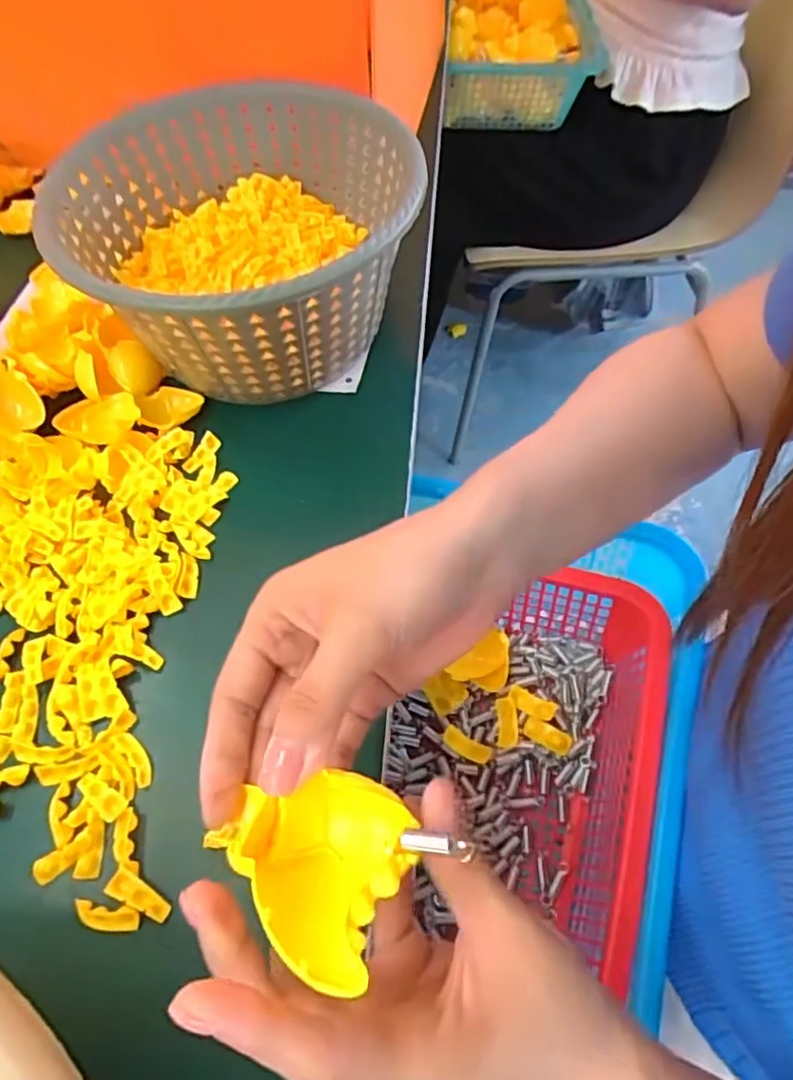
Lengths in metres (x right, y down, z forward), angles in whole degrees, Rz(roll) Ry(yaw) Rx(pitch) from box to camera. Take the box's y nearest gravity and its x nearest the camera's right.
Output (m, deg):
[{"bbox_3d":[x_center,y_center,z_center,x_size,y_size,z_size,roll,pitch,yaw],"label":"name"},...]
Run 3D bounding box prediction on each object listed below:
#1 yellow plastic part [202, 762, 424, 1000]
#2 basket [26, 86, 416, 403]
[{"bbox_3d":[-0.029,0.095,0.203,0.063,0.045,0.051,21,62,16],"label":"yellow plastic part"},{"bbox_3d":[-0.097,-0.186,0.429,0.210,0.102,0.215,0,58,3],"label":"basket"}]

